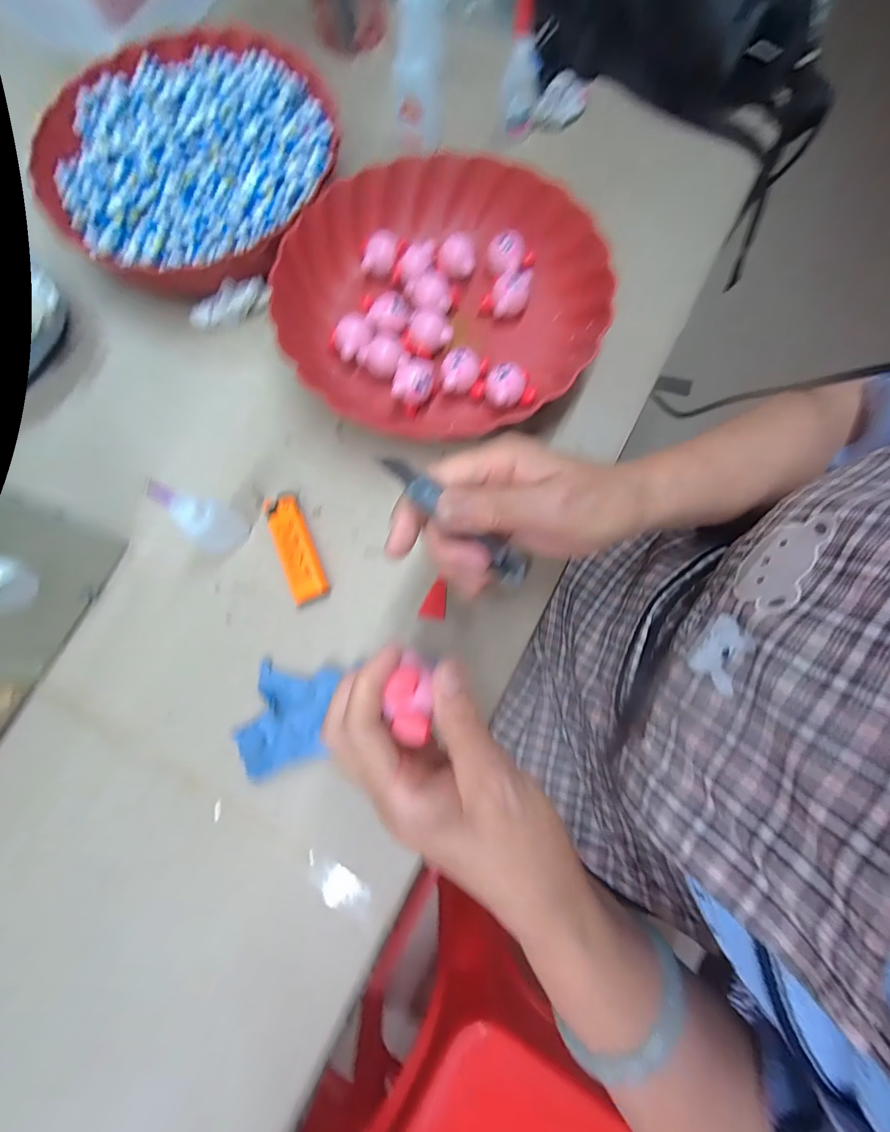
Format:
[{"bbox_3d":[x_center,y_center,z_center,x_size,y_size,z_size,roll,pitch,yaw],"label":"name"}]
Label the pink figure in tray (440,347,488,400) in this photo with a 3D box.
[{"bbox_3d":[0.014,-0.146,0.316,0.034,0.024,0.029,2,77,2],"label":"pink figure in tray"}]

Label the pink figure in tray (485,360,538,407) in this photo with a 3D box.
[{"bbox_3d":[0.049,-0.132,0.314,0.033,0.026,0.026,-11,76,-1],"label":"pink figure in tray"}]

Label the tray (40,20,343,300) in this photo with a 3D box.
[{"bbox_3d":[-0.212,-0.337,0.348,0.222,0.045,0.237,25,78,7],"label":"tray"}]

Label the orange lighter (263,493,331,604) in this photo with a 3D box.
[{"bbox_3d":[-0.107,-0.013,0.303,0.027,0.011,0.083,-23,77,-4],"label":"orange lighter"}]

